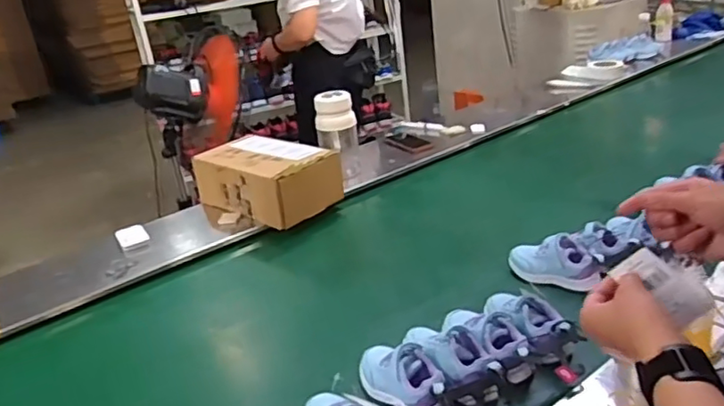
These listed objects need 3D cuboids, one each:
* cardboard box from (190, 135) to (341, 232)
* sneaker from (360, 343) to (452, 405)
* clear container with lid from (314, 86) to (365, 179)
[{"bbox_3d":[-0.222,-0.057,1.413,0.342,0.132,0.183,13,32,36],"label":"cardboard box"},{"bbox_3d":[0.059,0.239,0.812,0.070,0.068,0.166,-29,33,-37],"label":"sneaker"},{"bbox_3d":[-0.060,-0.174,1.556,0.104,0.228,0.111,-9,26,-3],"label":"clear container with lid"}]

